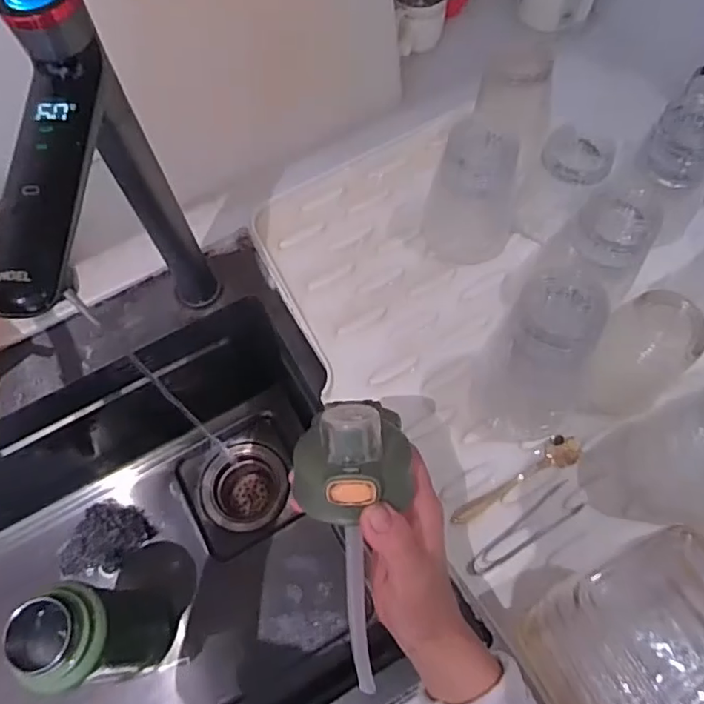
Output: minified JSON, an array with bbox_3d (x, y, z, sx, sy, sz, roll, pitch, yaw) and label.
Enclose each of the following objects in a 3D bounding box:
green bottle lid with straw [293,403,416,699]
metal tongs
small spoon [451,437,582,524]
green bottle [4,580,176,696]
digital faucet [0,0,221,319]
[{"bbox_3d":[0.006,0.125,0.351,0.060,0.205,0.060,-3,23,1],"label":"green bottle lid with straw"},{"bbox_3d":[0.137,0.145,0.475,0.106,0.015,0.026,-34,70,-12],"label":"metal tongs"},{"bbox_3d":[0.139,0.110,0.499,0.126,0.017,0.025,-29,69,-10],"label":"small spoon"},{"bbox_3d":[-0.241,0.272,0.573,0.082,0.189,0.081,-8,67,-1],"label":"green bottle"},{"bbox_3d":[-0.166,-0.067,0.427,0.040,0.307,0.177,2,67,3],"label":"digital faucet"}]

